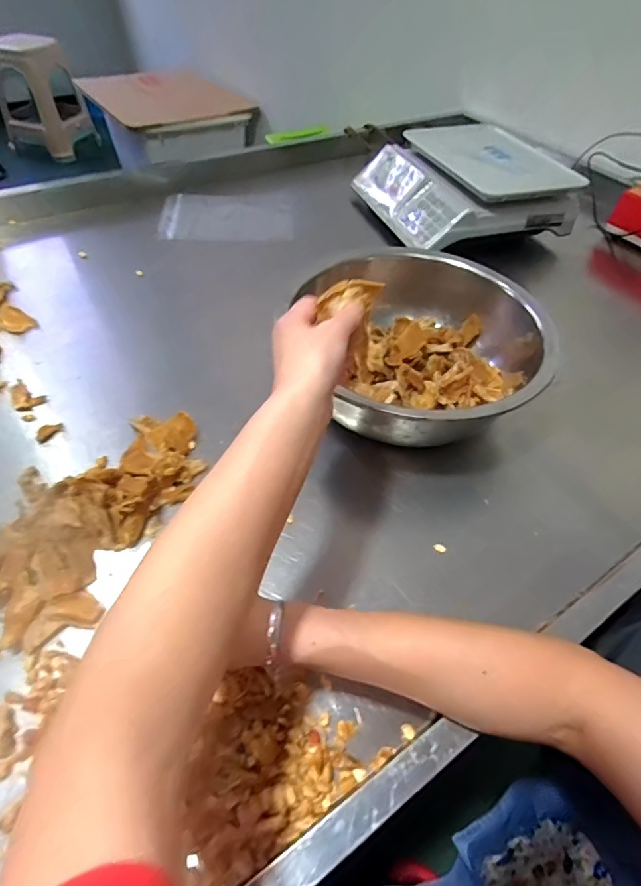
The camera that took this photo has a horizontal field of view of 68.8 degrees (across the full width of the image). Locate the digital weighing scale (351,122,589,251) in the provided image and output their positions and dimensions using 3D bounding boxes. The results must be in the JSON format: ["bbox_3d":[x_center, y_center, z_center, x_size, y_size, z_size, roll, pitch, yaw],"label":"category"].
[{"bbox_3d":[0.289,-0.518,0.943,0.324,0.116,0.322,-17,54,-16],"label":"digital weighing scale"}]

